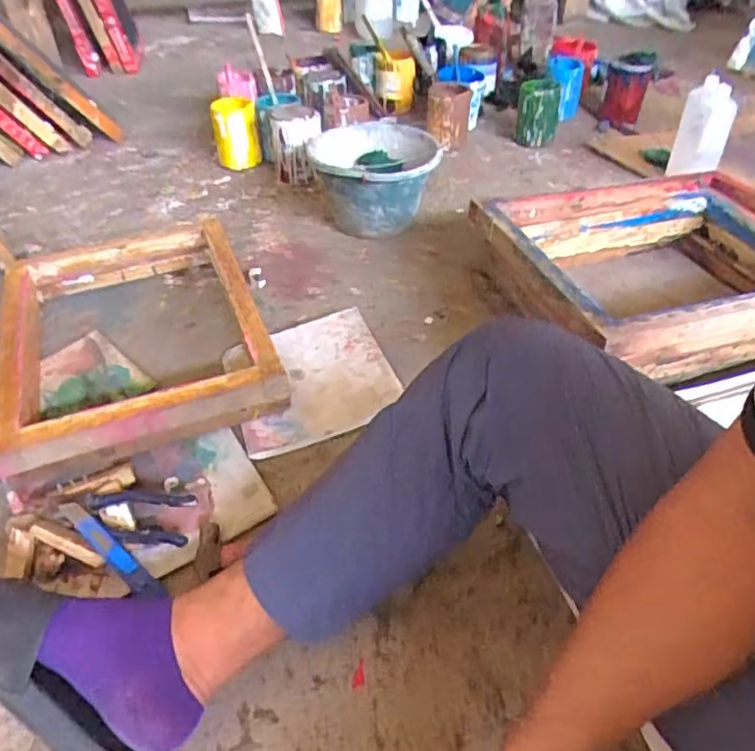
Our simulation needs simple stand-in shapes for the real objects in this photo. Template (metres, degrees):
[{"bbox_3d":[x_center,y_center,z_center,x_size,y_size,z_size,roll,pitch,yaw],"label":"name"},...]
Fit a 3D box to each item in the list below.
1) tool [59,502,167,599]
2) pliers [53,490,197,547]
[{"bbox_3d":[-0.295,0.195,0.678,0.151,0.012,0.022,40,53,11],"label":"tool"},{"bbox_3d":[-0.287,0.157,0.713,0.148,0.035,0.070,4,43,6],"label":"pliers"}]

